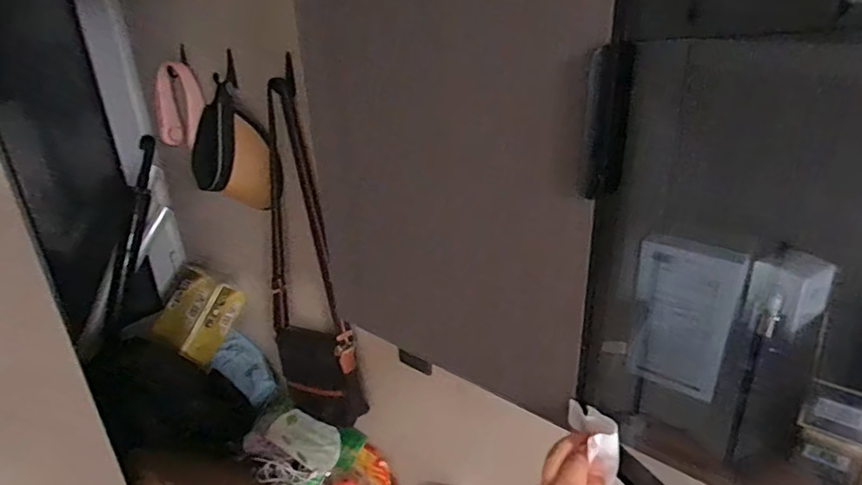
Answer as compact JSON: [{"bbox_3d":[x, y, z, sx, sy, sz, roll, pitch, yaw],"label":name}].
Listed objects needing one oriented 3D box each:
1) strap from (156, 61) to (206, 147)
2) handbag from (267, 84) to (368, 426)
[{"bbox_3d":[-0.584,-0.315,1.276,0.107,0.189,0.073,-13,28,-21],"label":"strap"},{"bbox_3d":[-0.287,0.072,1.257,0.137,0.830,0.237,-17,30,-27],"label":"handbag"}]

